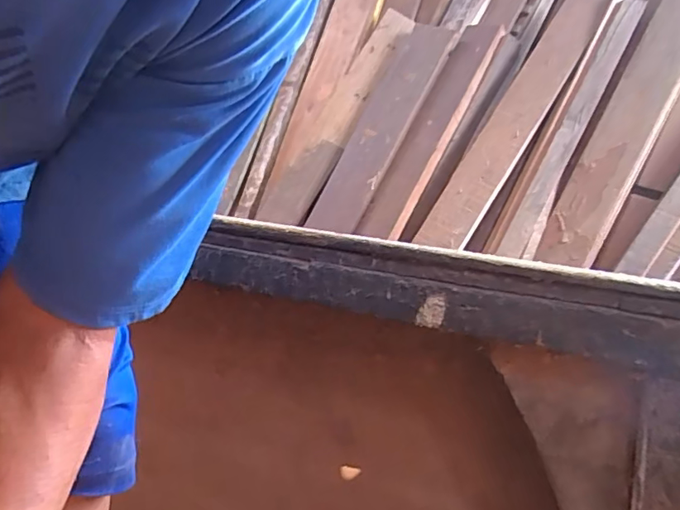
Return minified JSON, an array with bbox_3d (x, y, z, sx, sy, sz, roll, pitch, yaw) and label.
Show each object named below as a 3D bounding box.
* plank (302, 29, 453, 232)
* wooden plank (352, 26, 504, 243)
[{"bbox_3d":[0.108,-0.348,1.407,0.157,0.622,0.016,25,-4,28],"label":"plank"},{"bbox_3d":[0.235,-0.320,1.355,0.112,0.613,0.018,27,-5,24],"label":"wooden plank"}]

